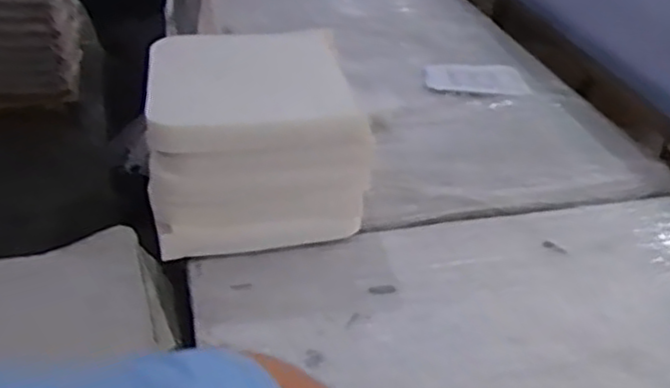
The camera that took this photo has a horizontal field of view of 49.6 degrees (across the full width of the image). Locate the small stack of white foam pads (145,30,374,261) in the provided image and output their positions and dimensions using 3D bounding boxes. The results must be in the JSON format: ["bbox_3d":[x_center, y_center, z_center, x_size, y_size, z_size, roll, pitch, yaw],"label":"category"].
[{"bbox_3d":[-0.177,-0.132,1.633,0.446,0.279,0.521,-3,35,-9],"label":"small stack of white foam pads"}]

